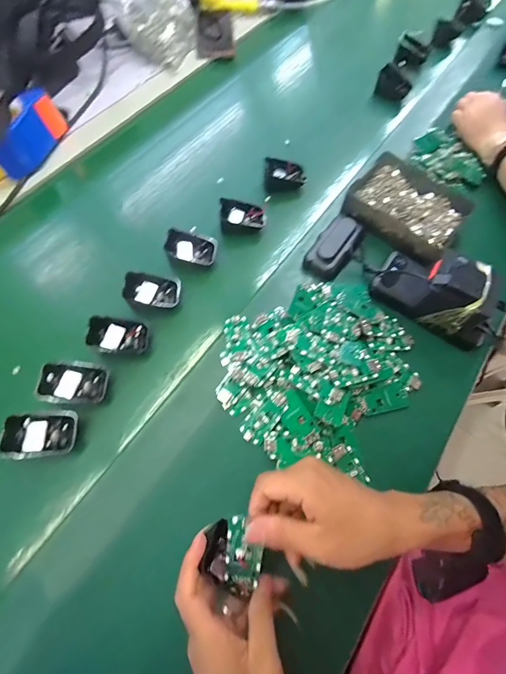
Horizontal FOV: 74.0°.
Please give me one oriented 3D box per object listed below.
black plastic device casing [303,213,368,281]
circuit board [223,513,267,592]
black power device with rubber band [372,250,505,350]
[{"bbox_3d":[0.119,-0.132,0.480,0.051,0.030,0.111,31,67,12],"label":"black plastic device casing"},{"bbox_3d":[-0.007,0.180,0.280,0.031,0.007,0.059,5,91,5],"label":"circuit board"},{"bbox_3d":[0.236,-0.062,0.419,0.149,0.073,0.073,33,68,13],"label":"black power device with rubber band"}]

